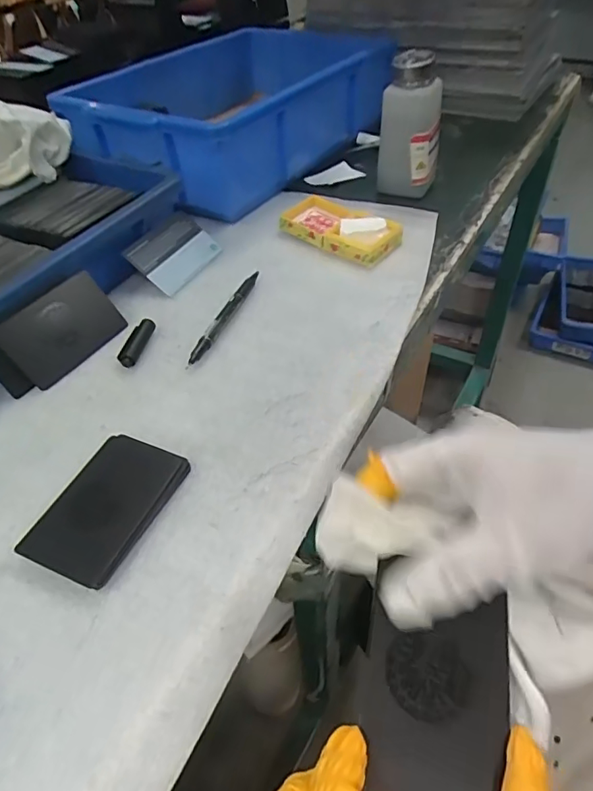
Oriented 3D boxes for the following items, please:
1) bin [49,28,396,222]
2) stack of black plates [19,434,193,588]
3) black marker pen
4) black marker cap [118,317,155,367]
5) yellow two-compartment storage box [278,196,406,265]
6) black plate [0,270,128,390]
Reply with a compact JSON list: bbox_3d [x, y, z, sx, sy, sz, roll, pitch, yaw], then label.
[{"bbox_3d":[-0.064,-0.327,0.599,0.212,0.096,0.379,31,56,28],"label":"bin"},{"bbox_3d":[-0.107,0.063,0.294,0.055,0.011,0.088,16,50,18],"label":"stack of black plates"},{"bbox_3d":[-0.057,-0.064,0.408,0.014,0.012,0.120,14,50,17],"label":"black marker pen"},{"bbox_3d":[-0.121,-0.040,0.387,0.013,0.012,0.043,8,48,12],"label":"black marker cap"},{"bbox_3d":[0.041,-0.163,0.487,0.117,0.023,0.062,30,55,28],"label":"yellow two-compartment storage box"},{"bbox_3d":[-0.171,-0.049,0.379,0.004,0.055,0.087,8,45,40],"label":"black plate"}]

